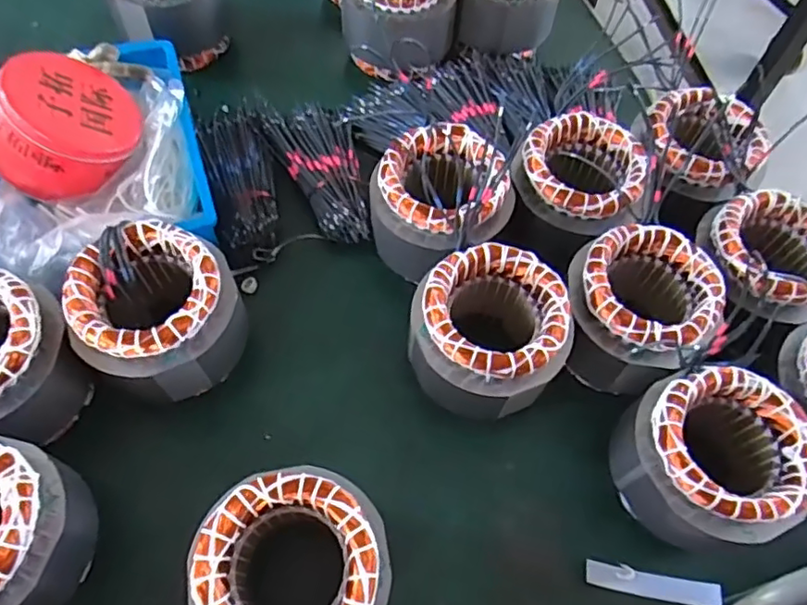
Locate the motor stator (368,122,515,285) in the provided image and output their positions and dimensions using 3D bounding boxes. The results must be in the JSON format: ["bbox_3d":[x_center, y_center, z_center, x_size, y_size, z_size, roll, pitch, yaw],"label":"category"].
[{"bbox_3d":[0.044,-0.104,0.650,0.127,0.125,0.121,1,61,-2],"label":"motor stator"}]

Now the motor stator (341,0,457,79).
[{"bbox_3d":[-0.008,-0.391,0.808,0.149,0.128,0.148,0,61,-3],"label":"motor stator"}]

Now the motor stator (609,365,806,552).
[{"bbox_3d":[0.267,0.136,0.531,0.134,0.103,0.124,1,61,-2],"label":"motor stator"}]

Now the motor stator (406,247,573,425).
[{"bbox_3d":[0.082,0.032,0.579,0.132,0.110,0.130,1,61,-2],"label":"motor stator"}]

